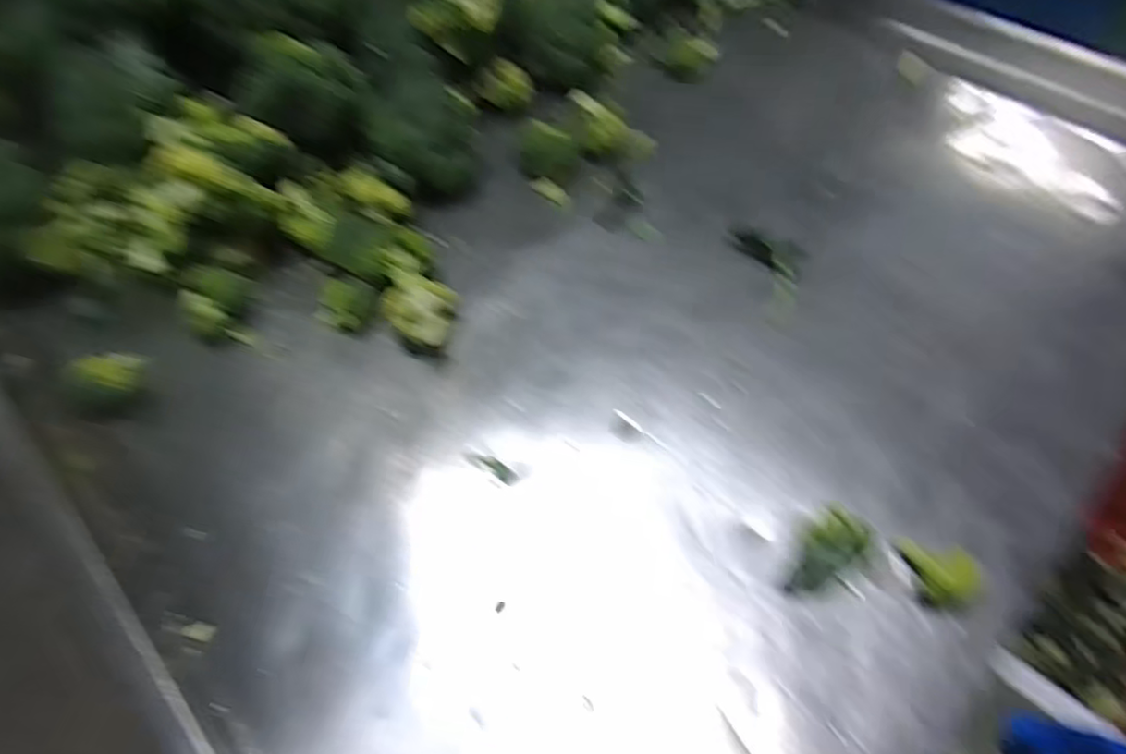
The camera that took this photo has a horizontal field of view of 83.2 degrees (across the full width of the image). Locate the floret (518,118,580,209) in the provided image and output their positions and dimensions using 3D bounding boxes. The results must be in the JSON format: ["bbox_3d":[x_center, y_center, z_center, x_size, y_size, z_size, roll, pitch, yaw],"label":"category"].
[{"bbox_3d":[-0.015,-0.242,0.716,0.066,0.044,0.096,-6,57,0],"label":"floret"}]

